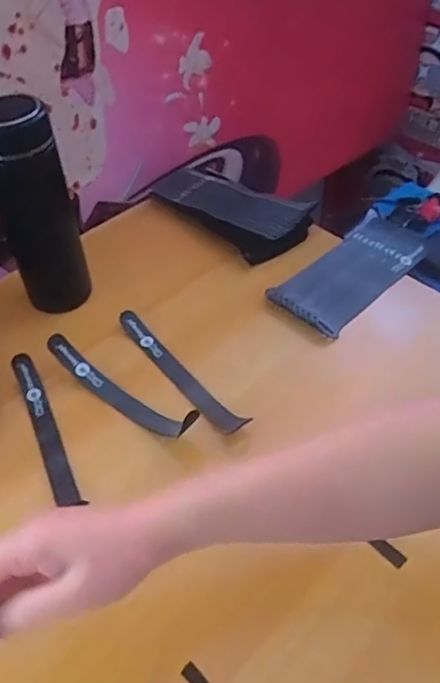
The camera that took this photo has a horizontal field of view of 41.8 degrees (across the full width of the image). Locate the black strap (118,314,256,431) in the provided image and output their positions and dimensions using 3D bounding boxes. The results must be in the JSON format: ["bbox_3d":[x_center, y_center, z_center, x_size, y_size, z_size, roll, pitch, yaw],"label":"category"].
[{"bbox_3d":[-0.043,0.028,0.573,0.021,0.021,0.192,-31,54,-24],"label":"black strap"}]

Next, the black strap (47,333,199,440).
[{"bbox_3d":[-0.094,0.043,0.530,0.165,0.033,0.023,27,54,24],"label":"black strap"}]

